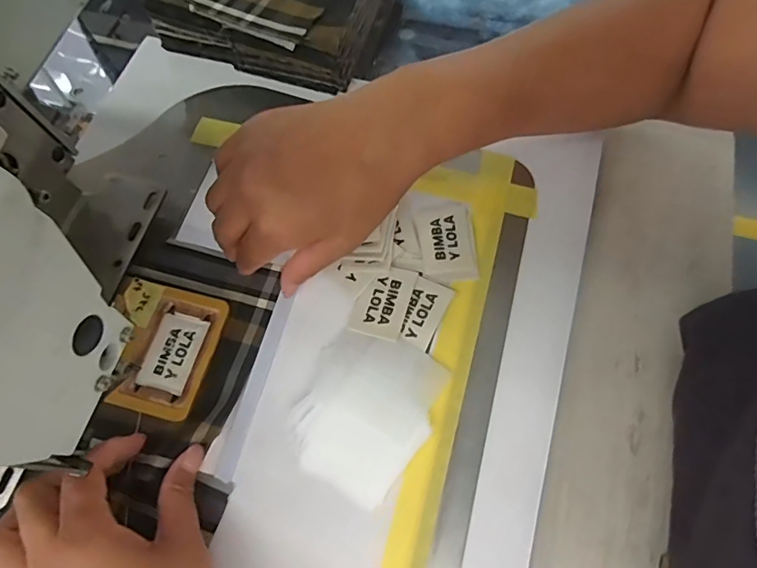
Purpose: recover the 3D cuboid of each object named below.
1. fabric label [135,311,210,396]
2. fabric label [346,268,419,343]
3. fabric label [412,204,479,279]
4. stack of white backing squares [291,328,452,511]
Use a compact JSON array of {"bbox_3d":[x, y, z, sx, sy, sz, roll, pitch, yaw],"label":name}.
[{"bbox_3d":[-0.133,0.044,0.312,0.032,0.004,0.050,13,71,7],"label":"fabric label"},{"bbox_3d":[0.003,0.010,0.313,0.034,0.004,0.049,18,71,9],"label":"fabric label"},{"bbox_3d":[0.046,-0.031,0.327,0.037,0.005,0.057,-2,66,-3],"label":"fabric label"},{"bbox_3d":[-0.009,0.075,0.290,0.076,0.006,0.091,23,72,10],"label":"stack of white backing squares"}]

